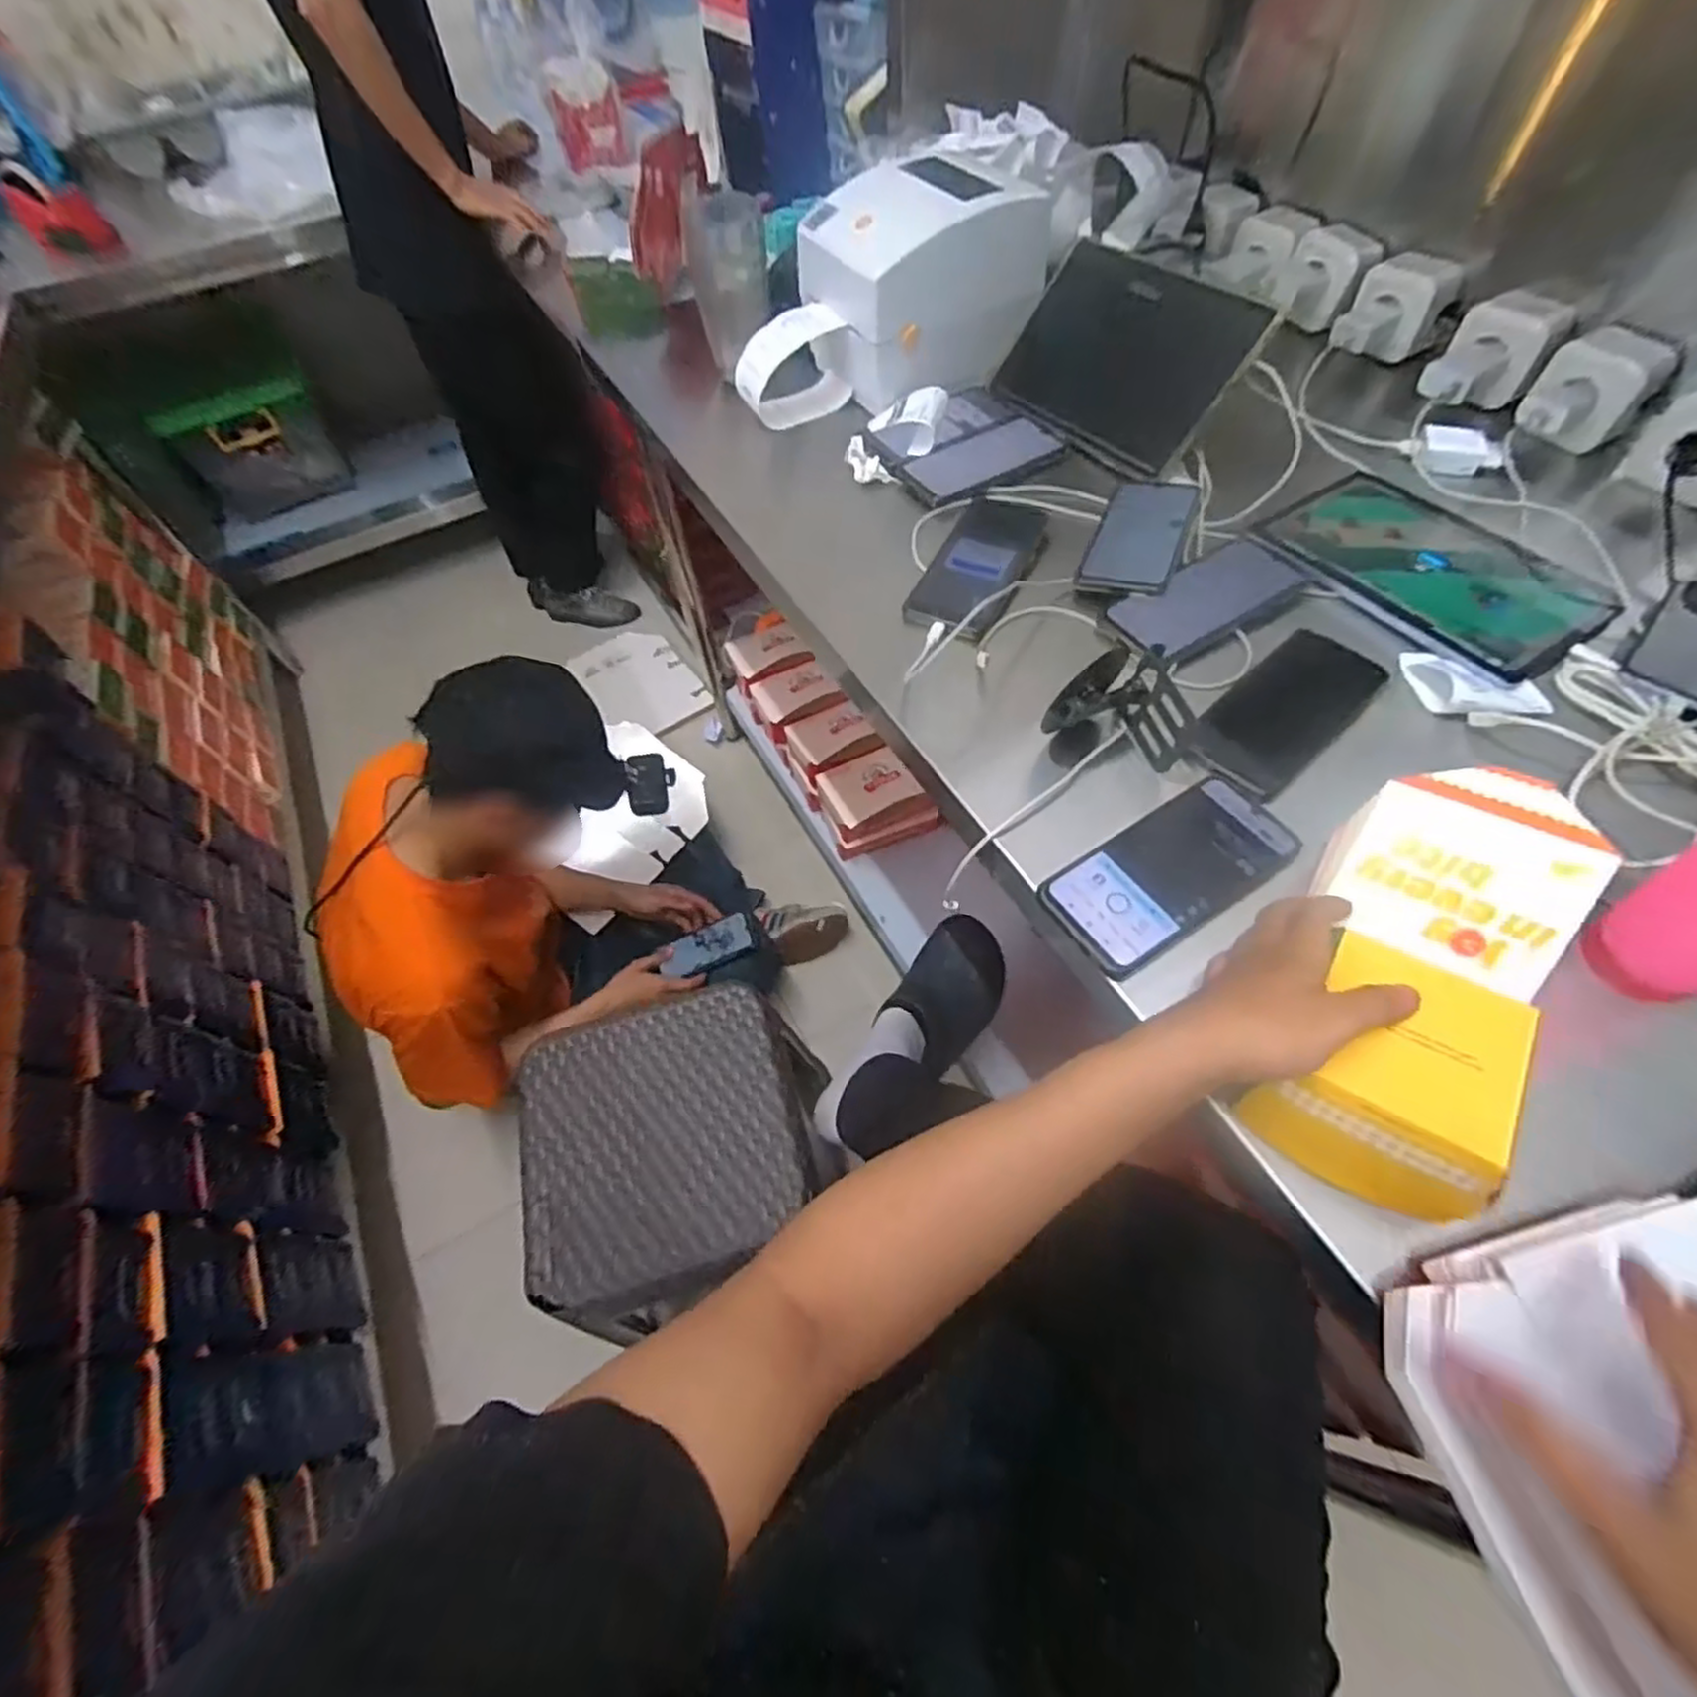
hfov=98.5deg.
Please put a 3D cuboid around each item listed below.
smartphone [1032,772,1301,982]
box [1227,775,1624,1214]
[{"bbox_3d":[0.216,0.014,0.486,0.167,0.013,0.080,-30,60,-15],"label":"smartphone"},{"bbox_3d":[0.311,0.064,0.395,0.117,0.071,0.243,25,73,18],"label":"box"}]

